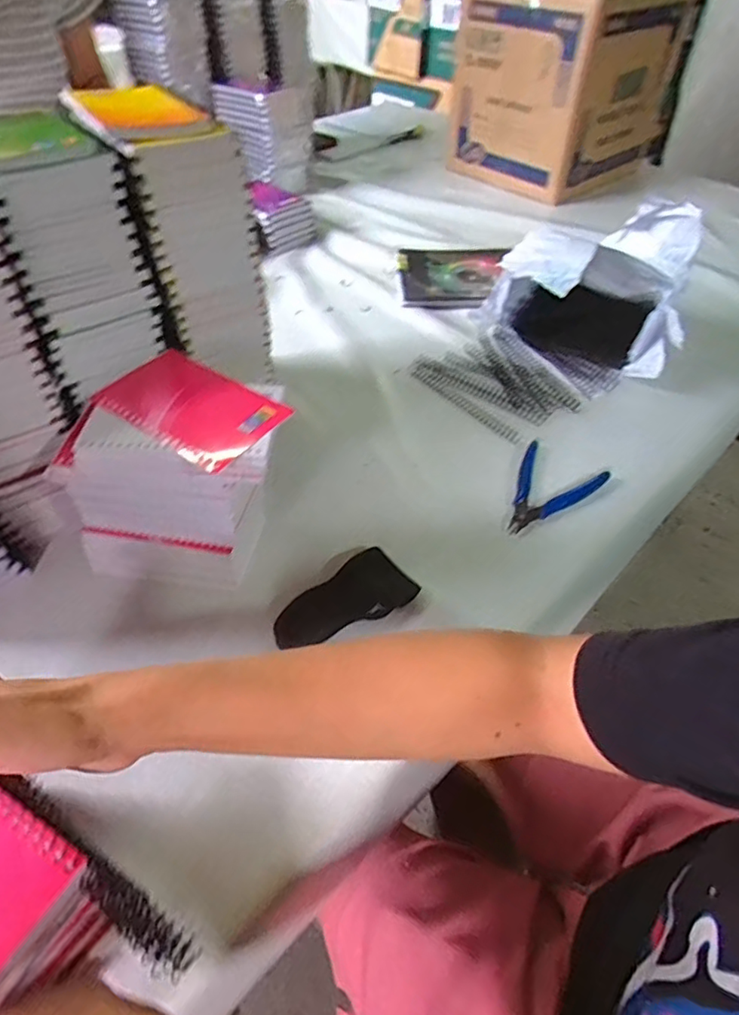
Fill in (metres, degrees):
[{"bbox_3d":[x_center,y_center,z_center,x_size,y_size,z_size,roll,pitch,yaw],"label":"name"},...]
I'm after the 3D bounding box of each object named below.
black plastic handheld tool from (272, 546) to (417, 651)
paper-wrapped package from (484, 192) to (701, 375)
[{"bbox_3d":[-0.020,0.080,0.464,0.118,0.021,0.054,-28,58,-27],"label":"black plastic handheld tool"},{"bbox_3d":[0.270,-0.277,0.682,0.225,0.164,0.114,24,54,22],"label":"paper-wrapped package"}]

